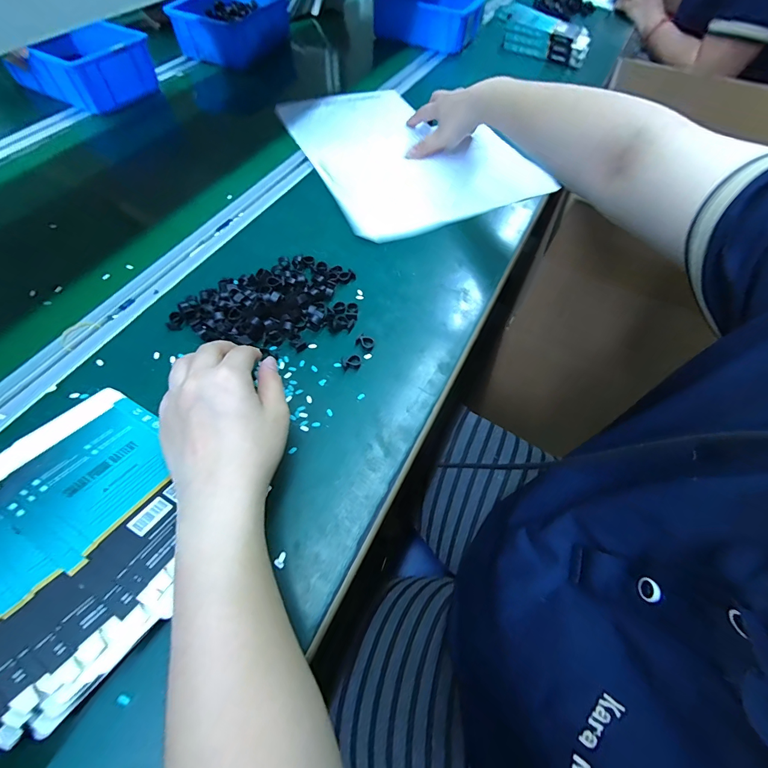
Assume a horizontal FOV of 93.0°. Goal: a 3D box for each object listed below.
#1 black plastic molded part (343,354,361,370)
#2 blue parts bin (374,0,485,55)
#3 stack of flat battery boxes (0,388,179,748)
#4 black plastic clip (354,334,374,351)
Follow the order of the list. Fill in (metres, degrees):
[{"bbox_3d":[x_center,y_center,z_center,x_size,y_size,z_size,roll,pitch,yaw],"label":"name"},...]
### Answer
[{"bbox_3d":[-0.030,-0.022,0.345,0.017,0.007,0.015,-4,61,-6],"label":"black plastic molded part"},{"bbox_3d":[0.086,-0.721,0.714,0.189,0.063,0.121,19,60,9],"label":"blue parts bin"},{"bbox_3d":[-0.208,0.099,0.248,0.172,0.032,0.151,36,65,15],"label":"stack of flat battery boxes"},{"bbox_3d":[-0.018,-0.040,0.355,0.018,0.007,0.014,21,62,8],"label":"black plastic clip"}]

